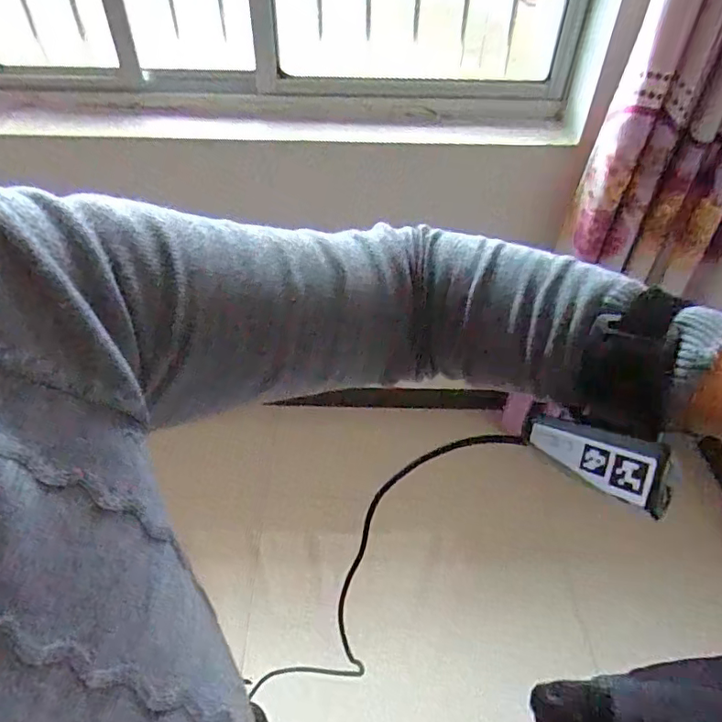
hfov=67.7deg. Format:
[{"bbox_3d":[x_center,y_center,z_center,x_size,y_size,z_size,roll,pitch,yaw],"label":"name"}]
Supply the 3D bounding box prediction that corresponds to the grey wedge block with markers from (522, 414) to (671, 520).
[{"bbox_3d":[0.112,0.047,0.261,0.019,0.028,0.070,-33,36,-29],"label":"grey wedge block with markers"}]

